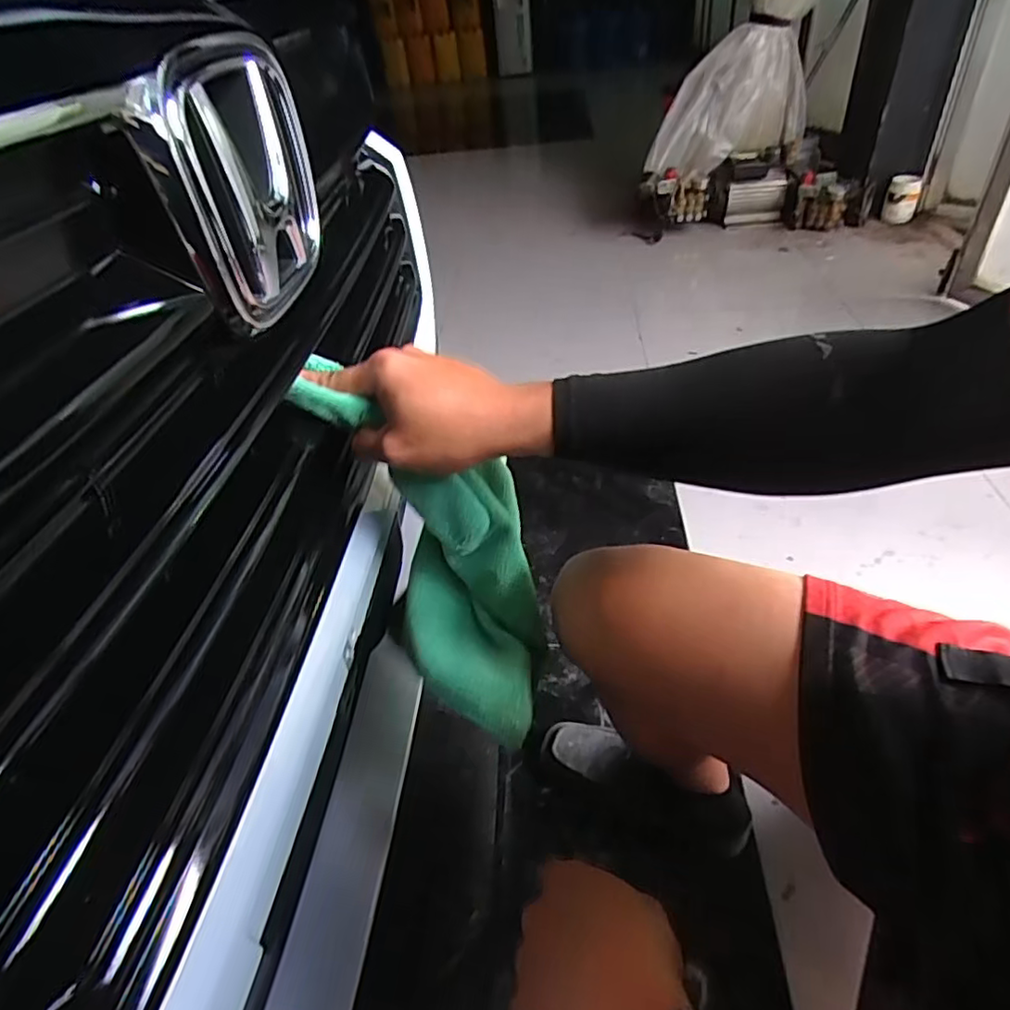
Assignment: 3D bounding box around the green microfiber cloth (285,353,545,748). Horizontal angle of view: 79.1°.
[{"bbox_3d":[-0.055,0.034,0.421,0.146,0.204,0.149,2,47,6],"label":"green microfiber cloth"}]

